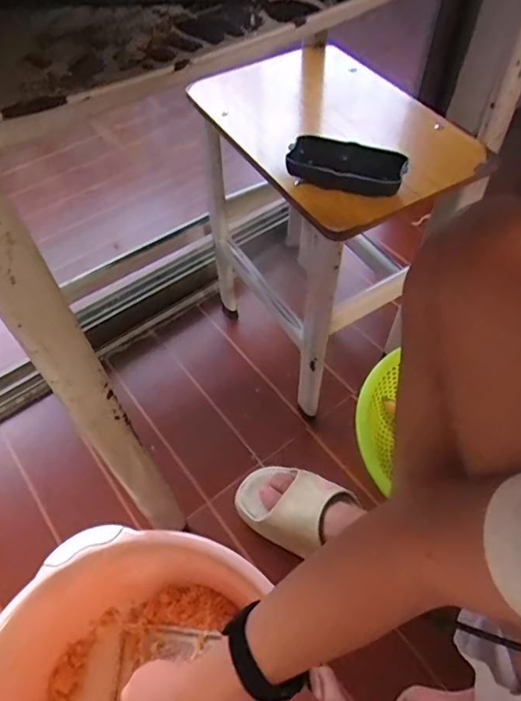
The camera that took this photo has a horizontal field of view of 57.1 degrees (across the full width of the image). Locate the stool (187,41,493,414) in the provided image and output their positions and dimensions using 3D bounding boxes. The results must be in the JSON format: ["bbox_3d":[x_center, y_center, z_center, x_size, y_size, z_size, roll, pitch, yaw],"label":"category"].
[{"bbox_3d":[0.082,-0.169,0.679,0.226,0.386,0.337,-28,59,-16],"label":"stool"}]

